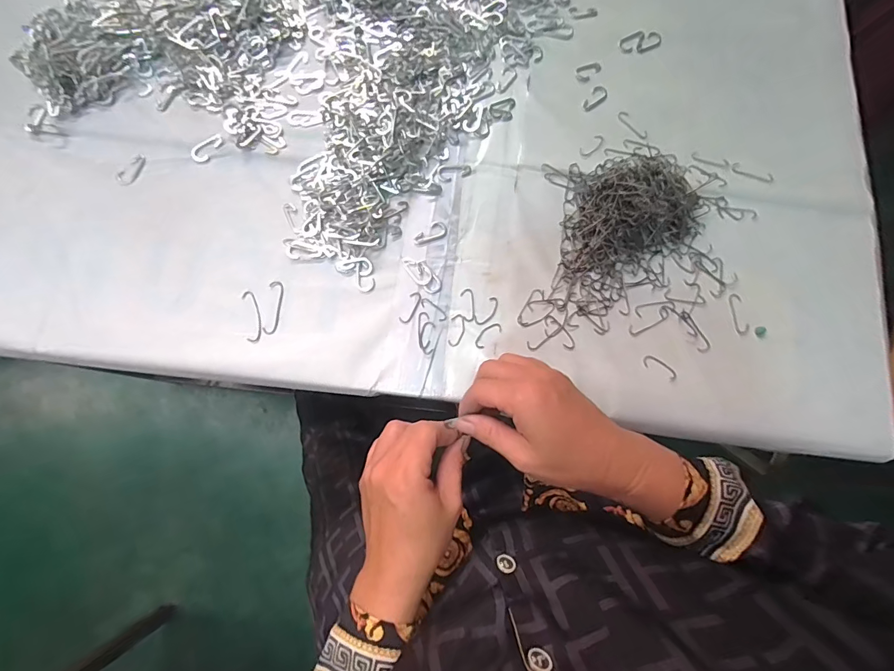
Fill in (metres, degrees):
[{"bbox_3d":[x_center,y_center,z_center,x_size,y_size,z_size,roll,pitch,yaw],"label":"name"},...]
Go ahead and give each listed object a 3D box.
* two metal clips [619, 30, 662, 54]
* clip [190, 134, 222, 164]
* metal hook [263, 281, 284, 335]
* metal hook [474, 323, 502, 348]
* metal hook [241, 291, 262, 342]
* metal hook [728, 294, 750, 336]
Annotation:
[{"bbox_3d":[0.231,-0.352,0.488,0.052,0.004,0.029,-23,78,-6],"label":"two metal clips"},{"bbox_3d":[-0.254,-0.199,0.430,0.020,0.004,0.038,31,78,6],"label":"clip"},{"bbox_3d":[-0.170,-0.027,0.401,0.014,0.004,0.053,4,77,0],"label":"metal hook"},{"bbox_3d":[0.040,-0.001,0.401,0.032,0.004,0.014,-41,81,-9],"label":"metal hook"},{"bbox_3d":[-0.189,-0.018,0.397,0.014,0.004,0.053,-13,78,-4],"label":"metal hook"},{"bbox_3d":[0.299,-0.022,0.418,0.012,0.004,0.043,-11,81,9],"label":"metal hook"}]

